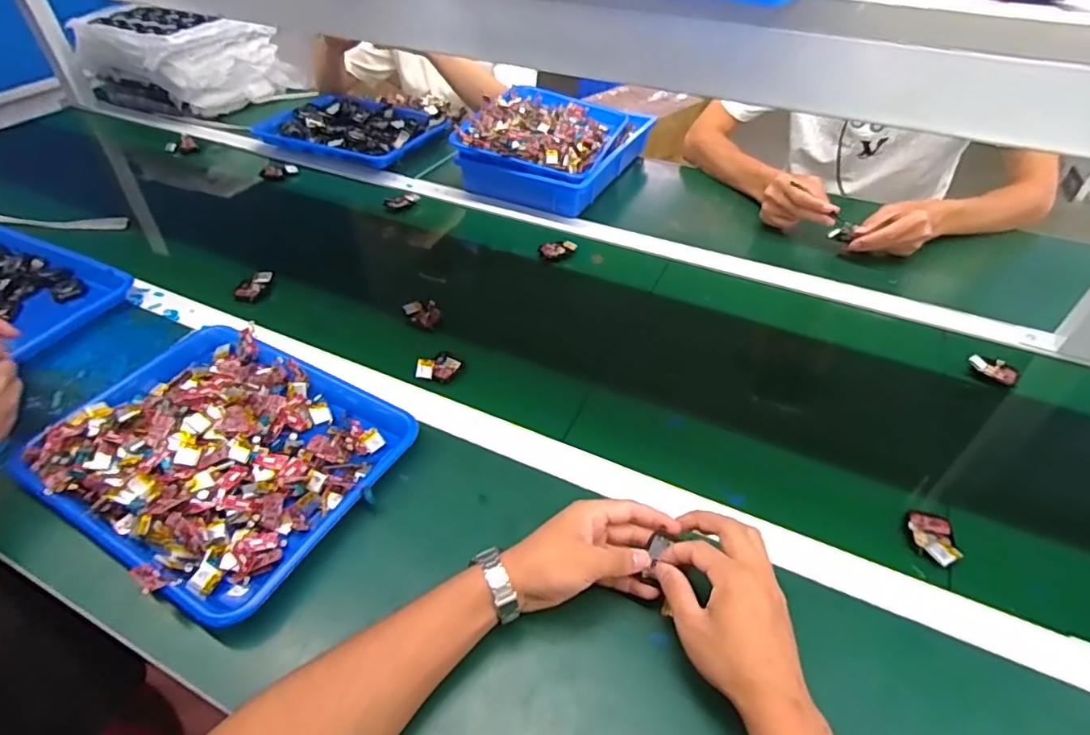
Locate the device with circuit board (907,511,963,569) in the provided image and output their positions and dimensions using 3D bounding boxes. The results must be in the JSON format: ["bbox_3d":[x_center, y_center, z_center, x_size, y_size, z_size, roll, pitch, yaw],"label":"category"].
[{"bbox_3d":[0.353,0.154,0.526,0.036,0.010,0.052,14,45,14],"label":"device with circuit board"}]

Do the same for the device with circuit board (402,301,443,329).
[{"bbox_3d":[-0.159,-0.073,0.762,0.035,0.017,0.052,-32,52,-29],"label":"device with circuit board"}]

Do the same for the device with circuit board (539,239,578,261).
[{"bbox_3d":[0.022,-0.177,0.874,0.057,0.013,0.038,-20,47,-20],"label":"device with circuit board"}]

